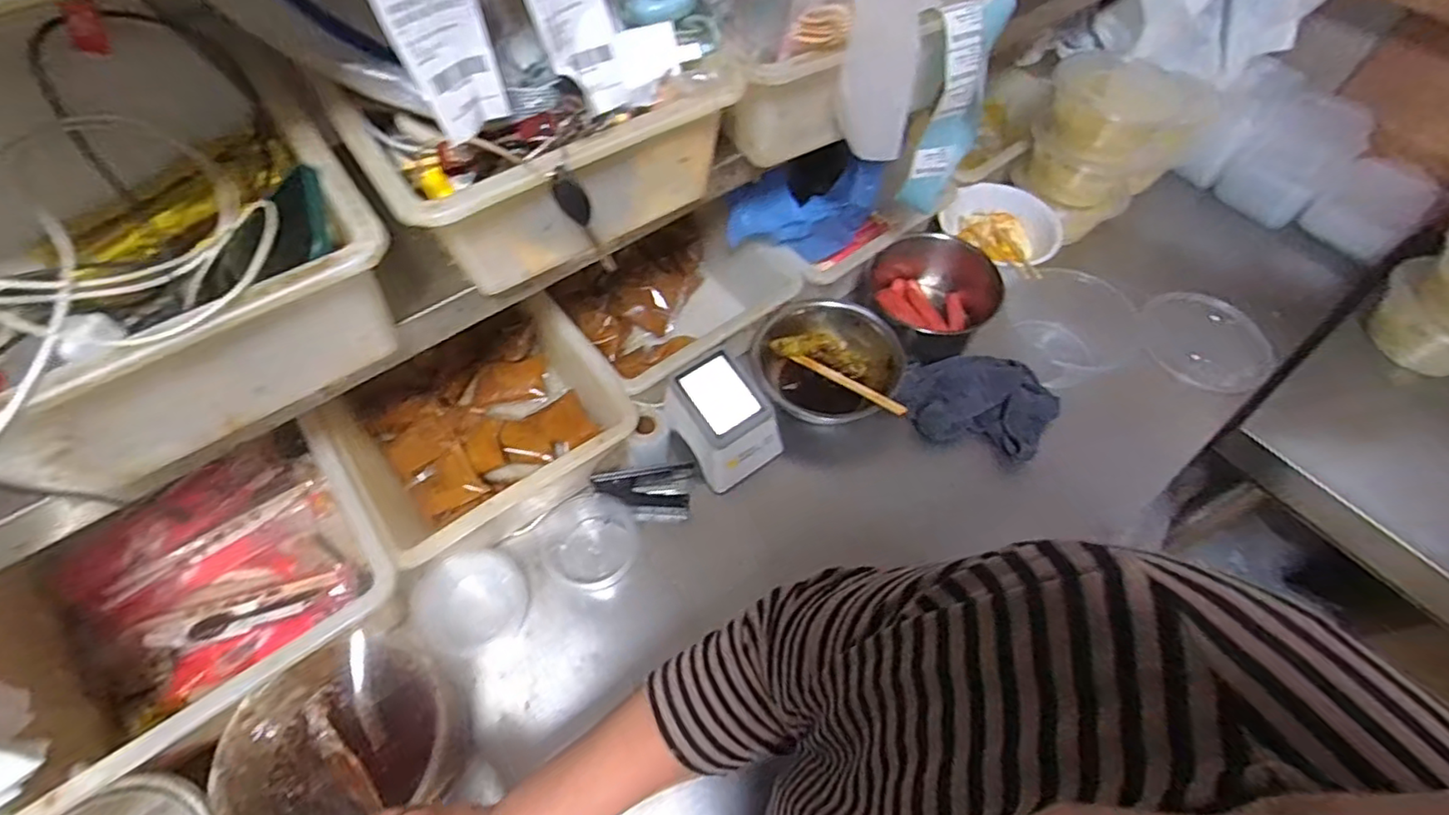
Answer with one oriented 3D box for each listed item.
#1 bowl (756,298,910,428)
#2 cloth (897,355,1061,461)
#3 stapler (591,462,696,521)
[{"bbox_3d":[0.132,-0.053,0.813,0.189,0.066,0.155,10,58,6],"label":"bowl"},{"bbox_3d":[0.324,-0.014,0.797,0.193,0.039,0.138,16,59,9],"label":"cloth"},{"bbox_3d":[-0.088,0.098,0.725,0.113,0.026,0.065,-12,58,-8],"label":"stapler"}]

